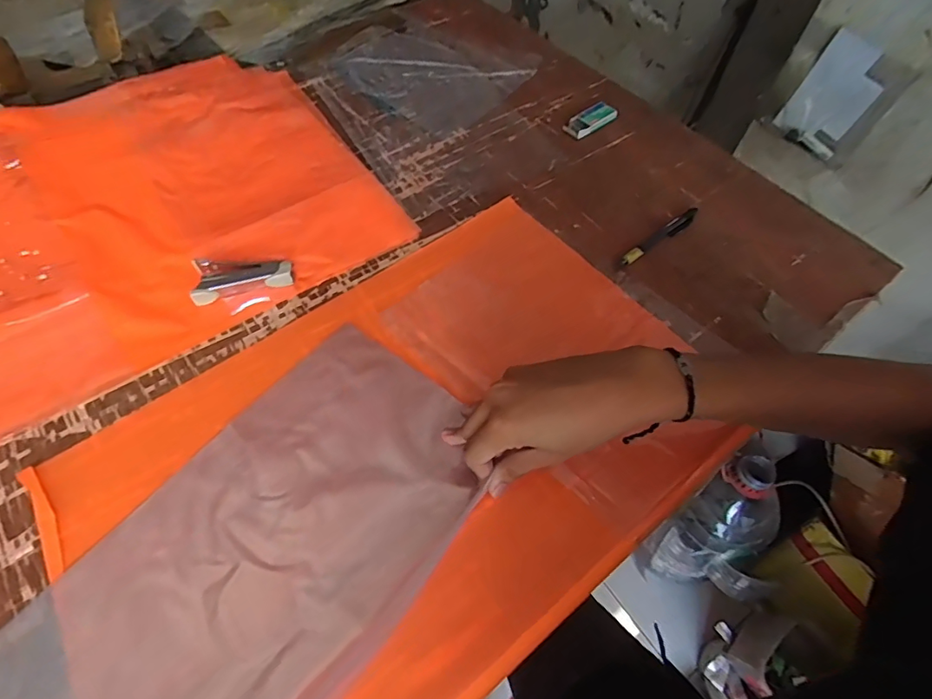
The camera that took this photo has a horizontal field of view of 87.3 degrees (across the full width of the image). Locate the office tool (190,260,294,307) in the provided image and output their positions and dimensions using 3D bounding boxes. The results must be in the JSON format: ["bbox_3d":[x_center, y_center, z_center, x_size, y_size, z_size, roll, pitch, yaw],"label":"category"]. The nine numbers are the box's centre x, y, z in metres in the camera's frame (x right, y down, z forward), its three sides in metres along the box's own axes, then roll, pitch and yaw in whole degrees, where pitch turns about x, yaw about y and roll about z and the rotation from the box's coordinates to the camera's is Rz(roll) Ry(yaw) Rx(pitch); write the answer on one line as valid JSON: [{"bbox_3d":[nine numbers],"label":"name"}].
[{"bbox_3d":[-0.213,-0.073,0.468,0.089,0.015,0.042,-14,59,-10],"label":"office tool"}]

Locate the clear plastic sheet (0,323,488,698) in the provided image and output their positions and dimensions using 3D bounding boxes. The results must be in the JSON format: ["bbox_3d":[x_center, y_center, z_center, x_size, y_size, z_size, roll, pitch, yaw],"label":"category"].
[{"bbox_3d":[-0.139,0.142,0.345,0.193,0.019,0.346,33,62,18],"label":"clear plastic sheet"}]

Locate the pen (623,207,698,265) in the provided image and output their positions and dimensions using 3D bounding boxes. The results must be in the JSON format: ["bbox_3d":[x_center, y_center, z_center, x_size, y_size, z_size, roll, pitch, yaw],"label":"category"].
[{"bbox_3d":[0.212,-0.125,0.526,0.128,0.012,0.015,-35,65,-22],"label":"pen"}]

